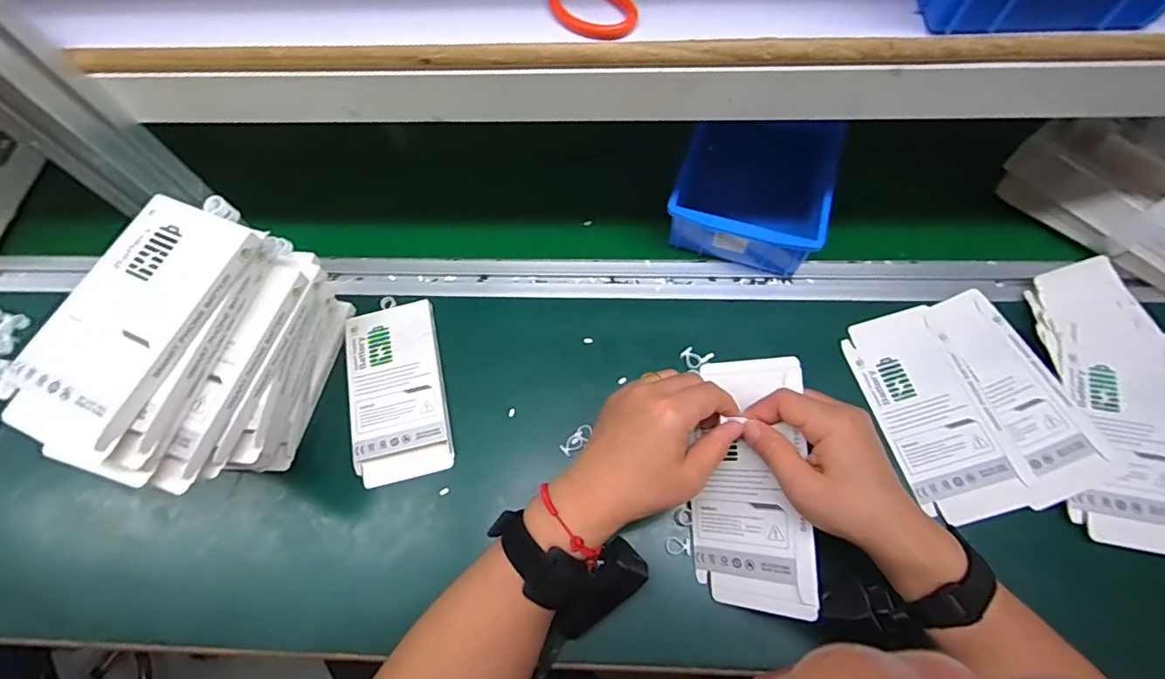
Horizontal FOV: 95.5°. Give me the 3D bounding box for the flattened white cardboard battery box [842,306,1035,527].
[{"bbox_3d":[0.292,0.058,0.443,0.085,0.007,0.173,-16,67,2],"label":"flattened white cardboard battery box"}]

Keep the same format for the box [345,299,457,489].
[{"bbox_3d":[-0.161,0.043,0.460,0.079,0.013,0.152,-13,65,-4],"label":"box"}]

